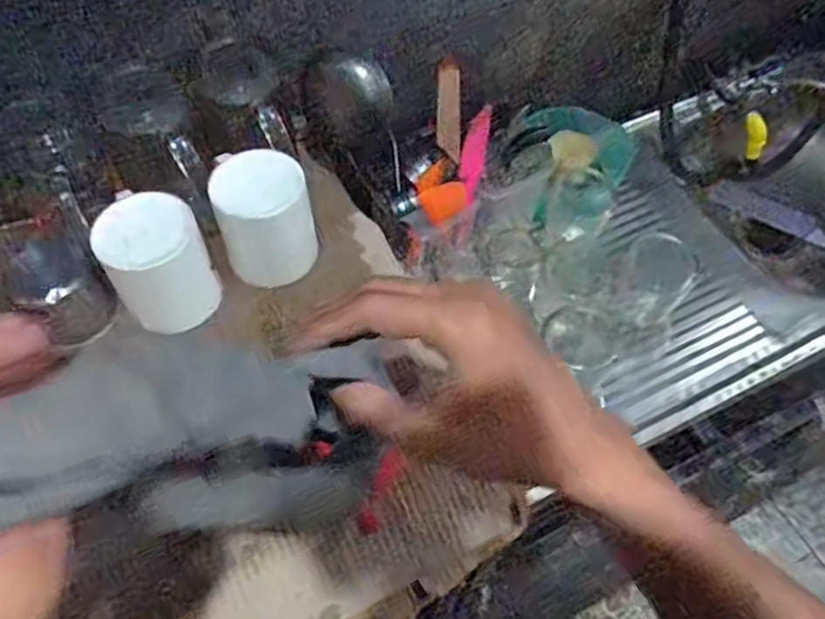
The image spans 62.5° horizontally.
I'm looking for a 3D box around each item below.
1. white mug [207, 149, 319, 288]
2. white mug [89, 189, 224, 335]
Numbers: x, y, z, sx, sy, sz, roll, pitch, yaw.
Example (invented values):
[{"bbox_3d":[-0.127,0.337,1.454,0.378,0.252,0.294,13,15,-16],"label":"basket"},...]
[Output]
[{"bbox_3d":[-0.119,-0.072,0.556,0.075,0.072,0.087,-19,61,-13],"label":"white mug"},{"bbox_3d":[-0.200,-0.040,0.537,0.073,0.085,0.081,-27,63,-17],"label":"white mug"}]

